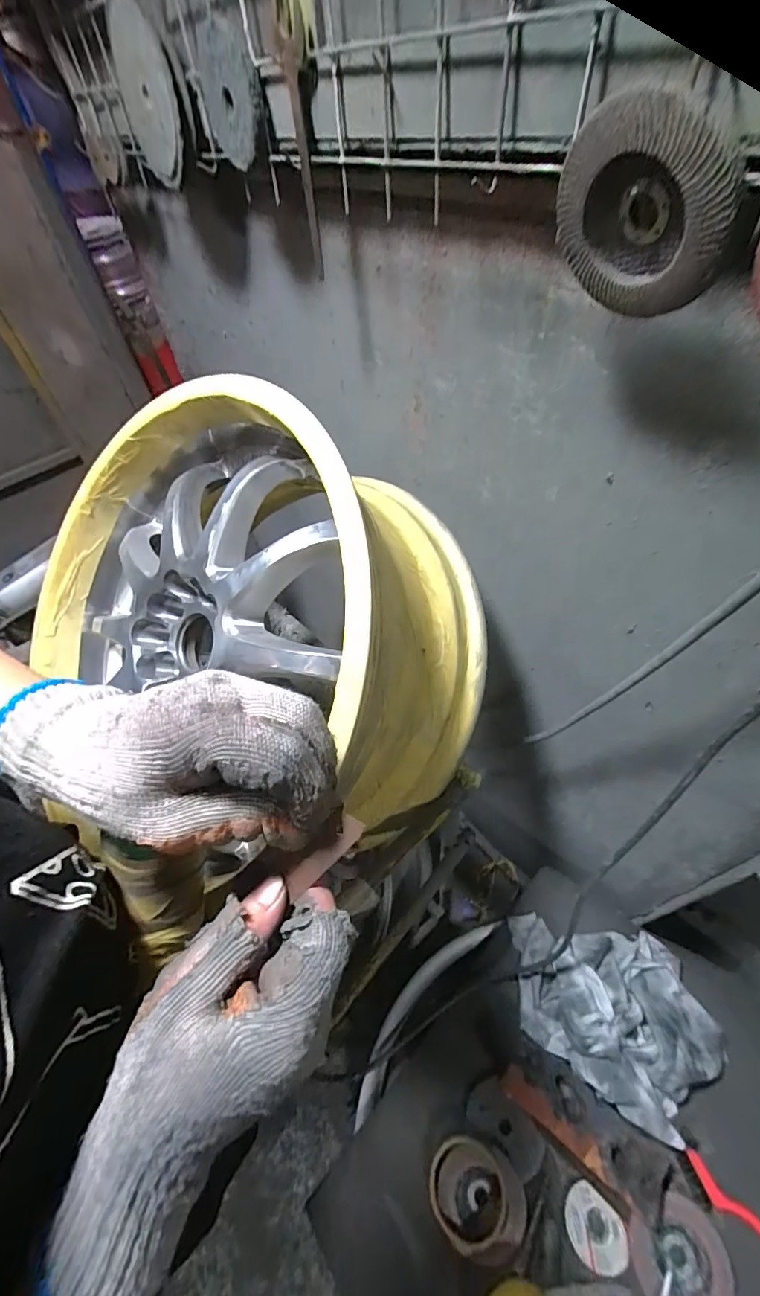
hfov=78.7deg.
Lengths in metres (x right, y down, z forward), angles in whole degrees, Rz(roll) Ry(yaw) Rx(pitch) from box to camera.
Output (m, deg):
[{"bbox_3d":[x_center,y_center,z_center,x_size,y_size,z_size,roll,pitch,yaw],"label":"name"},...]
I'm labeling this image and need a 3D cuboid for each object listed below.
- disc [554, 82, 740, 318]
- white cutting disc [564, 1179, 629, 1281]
[{"bbox_3d":[0.131,-0.217,0.233,0.013,0.090,0.090,-44,73,-2],"label":"disc"},{"bbox_3d":[0.229,0.621,0.494,0.062,0.007,0.055,29,60,26],"label":"white cutting disc"}]

